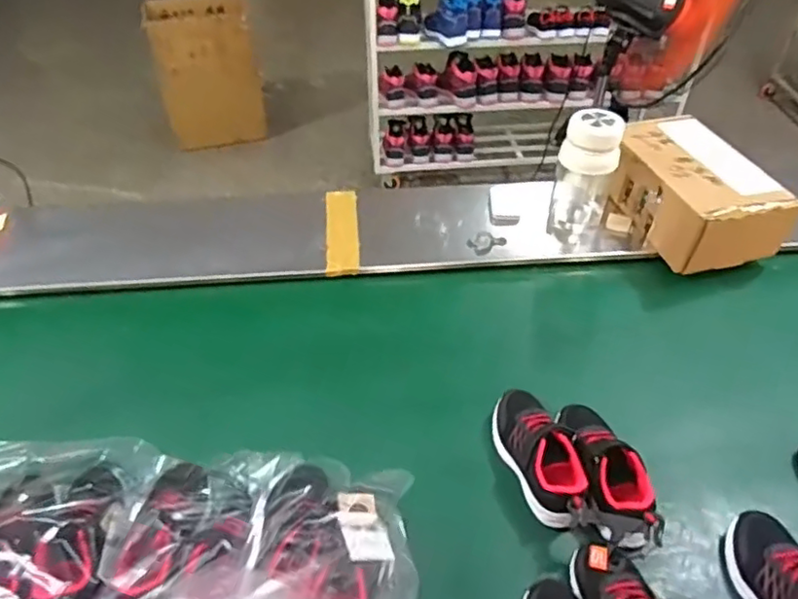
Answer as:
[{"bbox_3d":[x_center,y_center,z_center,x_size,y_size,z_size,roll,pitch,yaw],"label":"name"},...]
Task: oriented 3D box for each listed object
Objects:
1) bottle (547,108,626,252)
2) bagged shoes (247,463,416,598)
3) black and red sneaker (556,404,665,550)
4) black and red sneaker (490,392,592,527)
[{"bbox_3d":[0.330,-0.221,1.079,0.093,0.236,0.106,16,46,16],"label":"bottle"},{"bbox_3d":[-0.075,0.290,0.668,0.187,0.117,0.239,-3,44,-3],"label":"bagged shoes"},{"bbox_3d":[0.256,0.222,0.769,0.080,0.094,0.202,-8,45,-8],"label":"black and red sneaker"},{"bbox_3d":[0.179,0.194,0.774,0.072,0.063,0.188,-15,46,-15],"label":"black and red sneaker"}]

